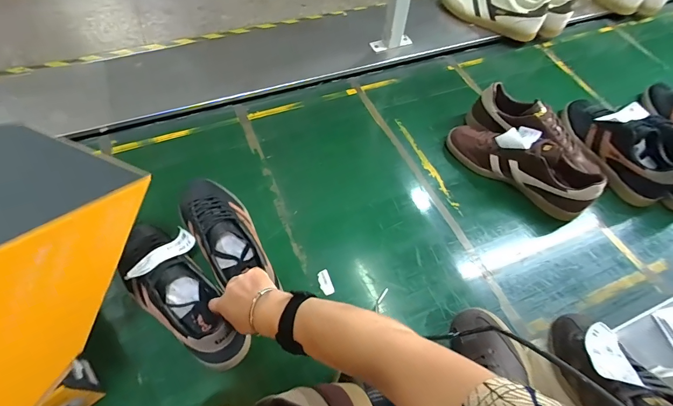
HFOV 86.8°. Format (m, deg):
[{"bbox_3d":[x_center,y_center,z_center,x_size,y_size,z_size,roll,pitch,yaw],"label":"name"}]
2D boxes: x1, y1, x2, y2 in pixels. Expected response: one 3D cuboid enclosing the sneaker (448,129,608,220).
[{"bbox_3d":[0.395,-0.094,0.764,0.312,0.111,0.119,26,60,13],"label":"sneaker"}]

